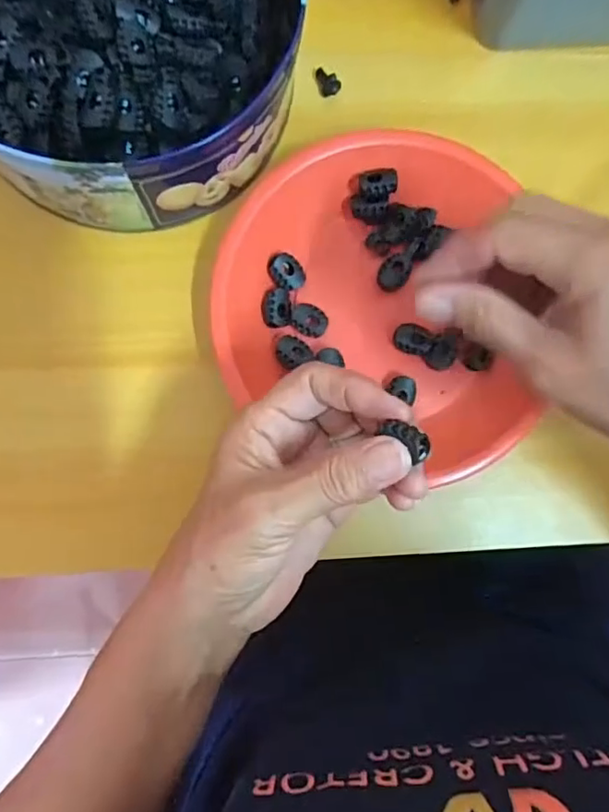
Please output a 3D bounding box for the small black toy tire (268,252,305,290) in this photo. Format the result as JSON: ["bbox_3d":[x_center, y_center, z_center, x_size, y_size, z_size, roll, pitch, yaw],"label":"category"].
[{"bbox_3d":[-0.010,-0.078,0.329,0.023,0.007,0.019,44,86,-1],"label":"small black toy tire"}]

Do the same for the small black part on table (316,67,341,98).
[{"bbox_3d":[0.014,-0.192,0.339,0.012,0.005,0.018,-19,89,-4],"label":"small black part on table"}]

